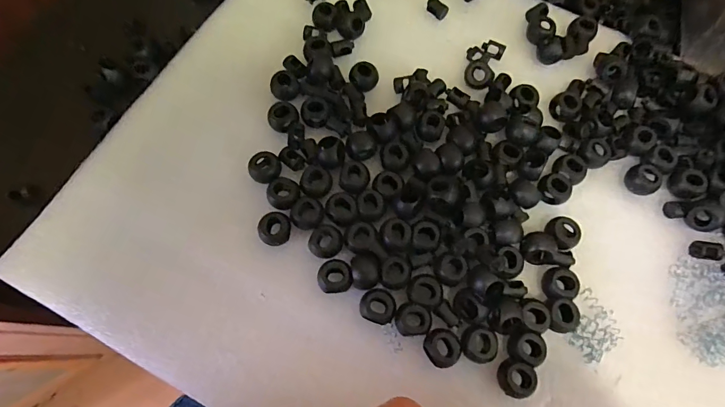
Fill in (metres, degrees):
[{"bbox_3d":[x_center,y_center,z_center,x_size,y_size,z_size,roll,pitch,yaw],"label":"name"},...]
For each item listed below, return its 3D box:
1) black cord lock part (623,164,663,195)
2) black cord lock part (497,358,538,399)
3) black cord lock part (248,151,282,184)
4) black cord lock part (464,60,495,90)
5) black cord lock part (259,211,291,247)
[{"bbox_3d":[0.159,-0.014,0.231,0.014,0.011,0.017,-25,73,-9],"label":"black cord lock part"},{"bbox_3d":[0.073,0.084,0.195,0.016,0.014,0.016,17,72,5],"label":"black cord lock part"},{"bbox_3d":[-0.054,-0.019,0.226,0.017,0.010,0.018,0,71,0],"label":"black cord lock part"},{"bbox_3d":[0.070,-0.078,0.248,0.017,0.010,0.015,42,76,12],"label":"black cord lock part"},{"bbox_3d":[-0.046,0.014,0.215,0.017,0.015,0.016,0,71,0],"label":"black cord lock part"}]

